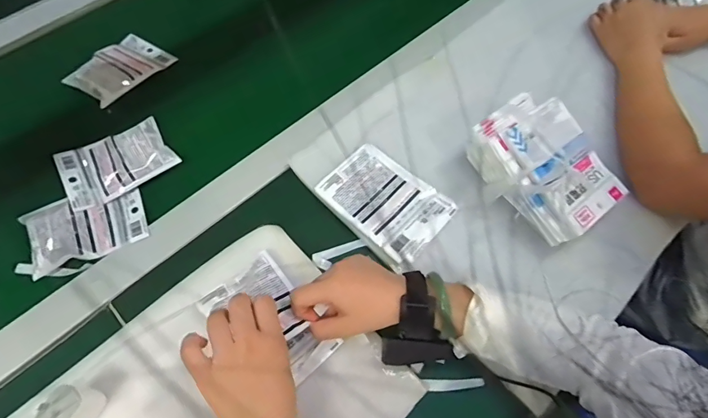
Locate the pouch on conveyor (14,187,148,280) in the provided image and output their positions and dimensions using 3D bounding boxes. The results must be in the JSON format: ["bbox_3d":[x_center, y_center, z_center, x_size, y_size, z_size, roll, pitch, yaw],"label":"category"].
[{"bbox_3d":[-0.323,0.021,0.515,0.126,0.021,0.081,-21,67,-11],"label":"pouch on conveyor"}]

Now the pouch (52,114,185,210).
[{"bbox_3d":[-0.313,-0.065,0.555,0.133,0.017,0.096,-32,70,-15],"label":"pouch"}]

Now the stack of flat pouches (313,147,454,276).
[{"bbox_3d":[0.038,-0.010,0.534,0.150,0.009,0.111,40,70,16],"label":"stack of flat pouches"}]

